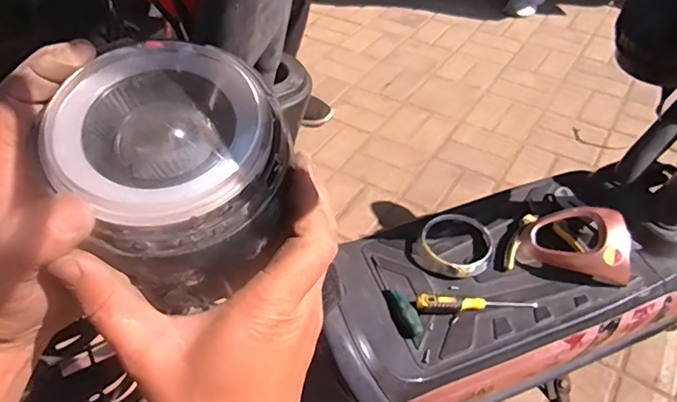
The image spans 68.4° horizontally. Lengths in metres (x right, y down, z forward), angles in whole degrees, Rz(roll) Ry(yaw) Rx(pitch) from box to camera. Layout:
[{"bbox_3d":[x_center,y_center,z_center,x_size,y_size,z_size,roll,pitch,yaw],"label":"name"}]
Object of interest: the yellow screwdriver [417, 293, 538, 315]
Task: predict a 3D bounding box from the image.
[{"bbox_3d":[0.191,0.142,0.689,0.163,0.025,0.023,1,45,2],"label":"yellow screwdriver"}]

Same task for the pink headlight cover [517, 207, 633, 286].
[{"bbox_3d":[0.345,0.057,0.722,0.148,0.074,0.092,15,47,15],"label":"pink headlight cover"}]

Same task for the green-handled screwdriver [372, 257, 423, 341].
[{"bbox_3d":[0.078,0.131,0.711,0.031,0.024,0.144,-13,47,-12],"label":"green-handled screwdriver"}]

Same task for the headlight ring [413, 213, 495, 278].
[{"bbox_3d":[0.180,0.068,0.761,0.111,0.024,0.109,0,45,0],"label":"headlight ring"}]

